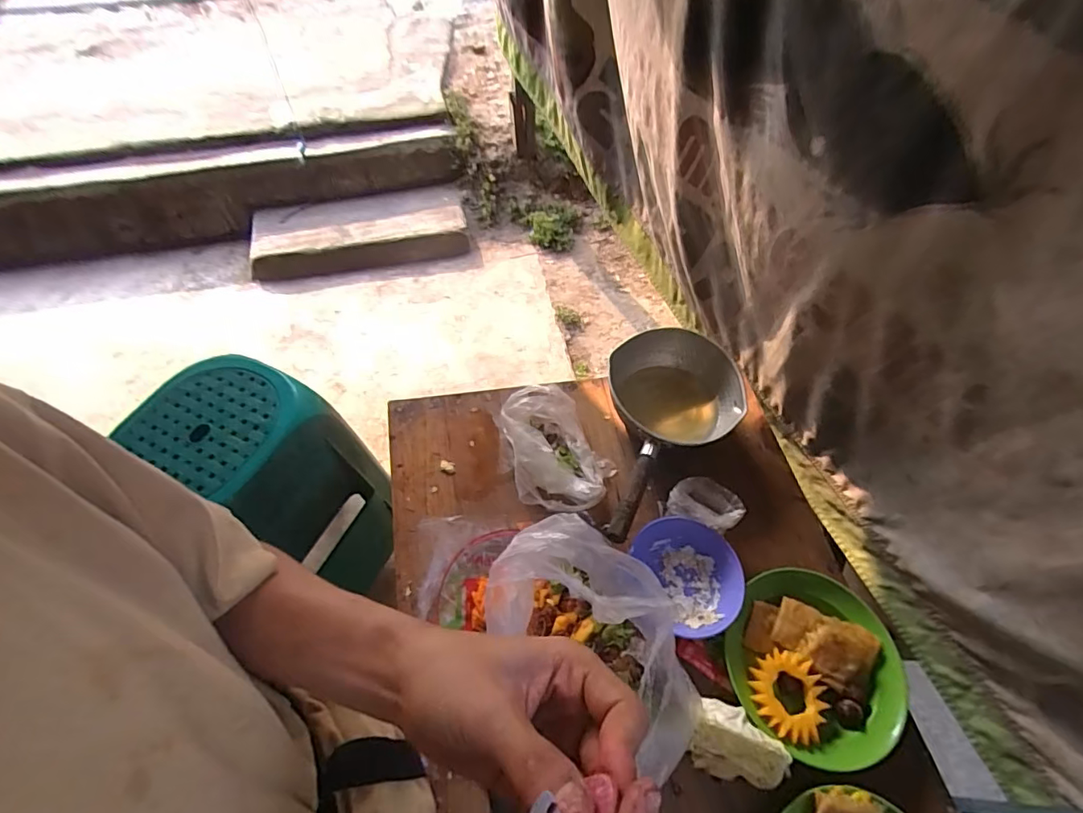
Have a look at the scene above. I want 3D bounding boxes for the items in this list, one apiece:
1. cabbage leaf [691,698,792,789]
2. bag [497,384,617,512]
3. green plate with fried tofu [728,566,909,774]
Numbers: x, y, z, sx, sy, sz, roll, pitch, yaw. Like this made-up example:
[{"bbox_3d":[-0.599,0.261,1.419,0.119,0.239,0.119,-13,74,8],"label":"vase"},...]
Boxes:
[{"bbox_3d":[0.214,0.367,0.567,0.095,0.055,0.068,13,57,7],"label":"cabbage leaf"},{"bbox_3d":[0.014,0.054,0.748,0.143,0.048,0.192,-22,59,-15],"label":"bag"},{"bbox_3d":[0.326,0.308,0.626,0.193,0.030,0.206,1,56,-1],"label":"green plate with fried tofu"}]

